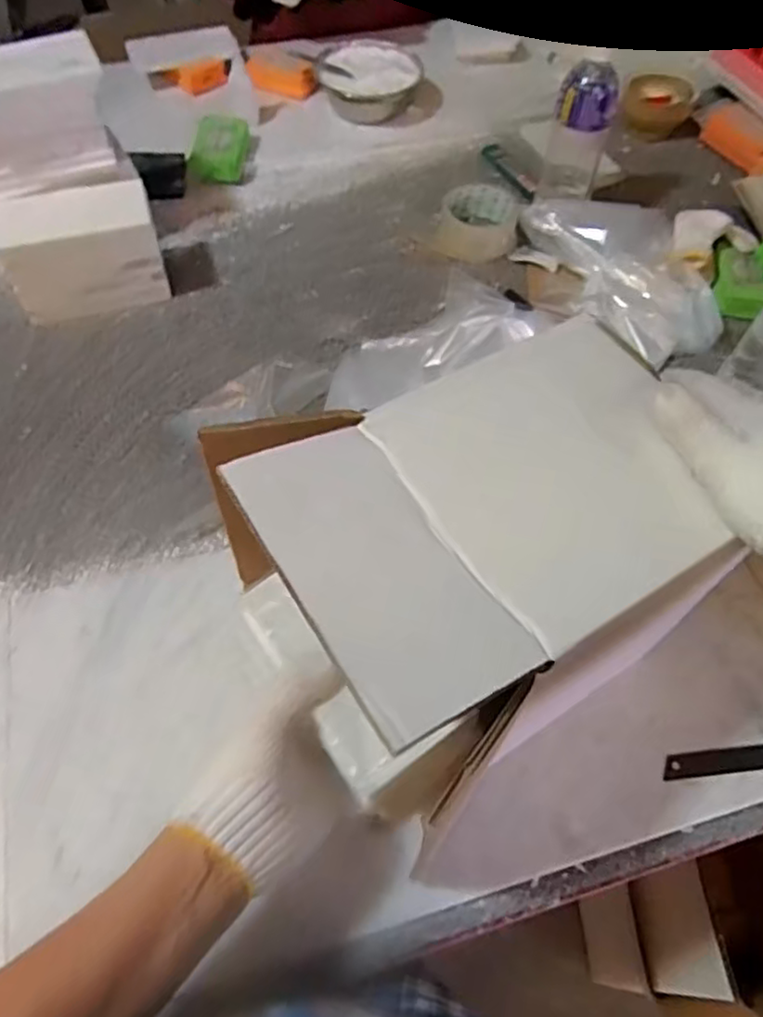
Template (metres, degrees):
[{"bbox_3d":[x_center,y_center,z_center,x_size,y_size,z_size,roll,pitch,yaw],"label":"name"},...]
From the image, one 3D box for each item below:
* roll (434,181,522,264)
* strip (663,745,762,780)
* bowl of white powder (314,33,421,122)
[{"bbox_3d":[0.119,-0.348,0.804,0.093,0.037,0.097,11,56,9],"label":"roll"},{"bbox_3d":[0.254,0.185,0.487,0.097,0.004,0.017,-5,66,-6],"label":"strip"},{"bbox_3d":[-0.016,-0.621,0.960,0.142,0.050,0.133,-1,55,1],"label":"bowl of white powder"}]

